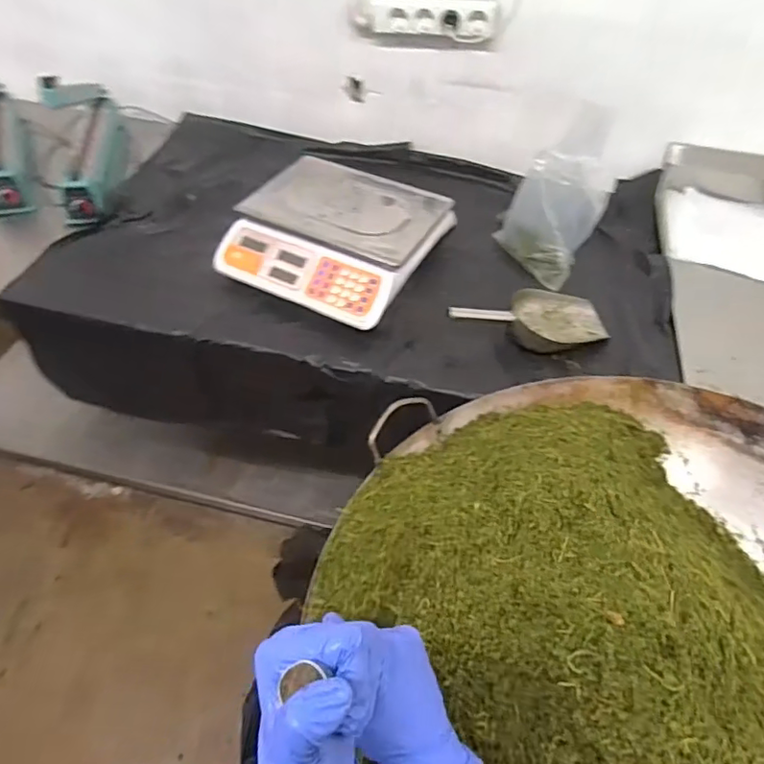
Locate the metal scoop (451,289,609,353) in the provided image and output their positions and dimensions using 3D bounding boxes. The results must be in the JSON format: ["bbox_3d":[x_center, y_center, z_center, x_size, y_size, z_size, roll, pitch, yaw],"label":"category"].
[{"bbox_3d":[0.251,-0.100,0.933,0.301,0.050,0.132,-5,46,-31],"label":"metal scoop"}]

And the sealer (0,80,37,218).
[{"bbox_3d":[-0.820,-0.551,1.183,0.089,0.230,0.416,-16,51,-18],"label":"sealer"}]

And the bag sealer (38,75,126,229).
[{"bbox_3d":[-0.614,-0.511,1.174,0.140,0.165,0.421,-12,50,-14],"label":"bag sealer"}]

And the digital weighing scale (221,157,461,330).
[{"bbox_3d":[-0.080,-0.269,1.017,0.327,0.089,0.310,23,51,16],"label":"digital weighing scale"}]

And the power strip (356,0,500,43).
[{"bbox_3d":[0.087,-0.725,1.116,0.282,0.072,0.035,14,49,9],"label":"power strip"}]

